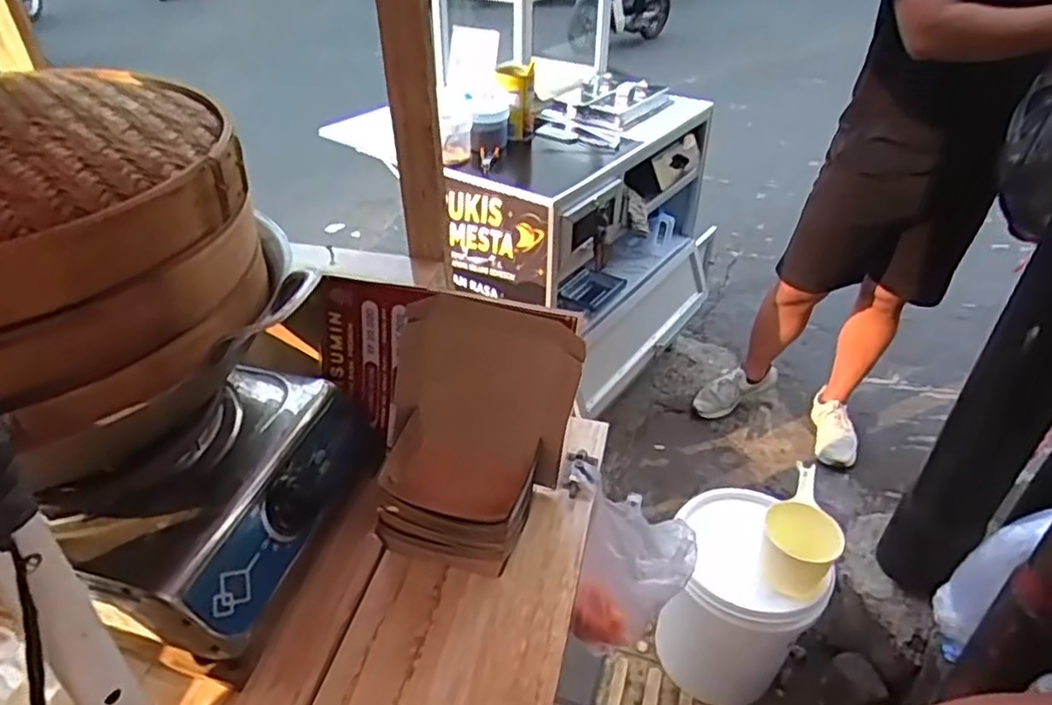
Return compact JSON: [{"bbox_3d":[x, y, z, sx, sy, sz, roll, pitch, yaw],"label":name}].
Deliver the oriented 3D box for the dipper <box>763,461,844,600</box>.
[{"bbox_3d":[0.523,0.327,1.260,0.129,0.125,0.227,22,40,26],"label":"dipper"}]

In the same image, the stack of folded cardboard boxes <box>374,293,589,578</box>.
[{"bbox_3d":[-0.048,0.083,0.641,0.176,0.218,0.129,6,35,6],"label":"stack of folded cardboard boxes"}]

